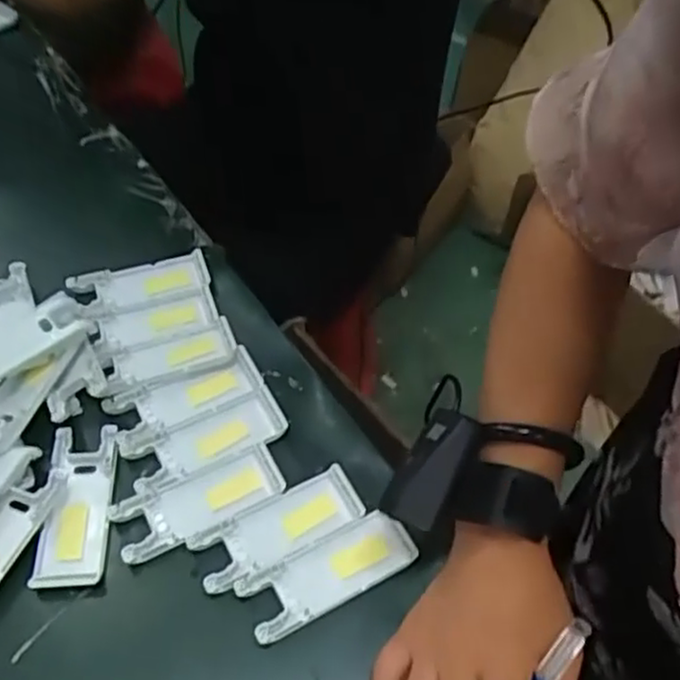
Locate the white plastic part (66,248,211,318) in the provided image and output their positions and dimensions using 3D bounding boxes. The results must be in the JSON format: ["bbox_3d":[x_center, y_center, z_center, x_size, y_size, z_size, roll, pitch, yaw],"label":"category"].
[{"bbox_3d":[-0.156,-0.045,0.556,0.101,0.012,0.044,-14,53,-15],"label":"white plastic part"}]

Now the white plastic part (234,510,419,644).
[{"bbox_3d":[-0.007,0.137,0.423,0.102,0.008,0.040,-22,55,-20],"label":"white plastic part"}]

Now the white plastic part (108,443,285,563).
[{"bbox_3d":[-0.089,0.102,0.451,0.105,0.007,0.039,-23,56,-21],"label":"white plastic part"}]

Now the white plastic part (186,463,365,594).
[{"bbox_3d":[-0.039,0.114,0.441,0.105,0.008,0.039,-21,55,-20],"label":"white plastic part"}]

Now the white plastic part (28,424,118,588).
[{"bbox_3d":[-0.164,0.102,0.443,0.041,0.008,0.103,-2,51,-5],"label":"white plastic part"}]

